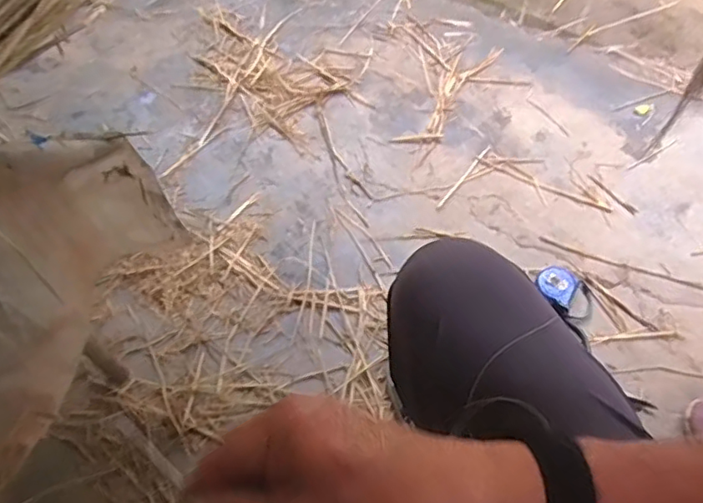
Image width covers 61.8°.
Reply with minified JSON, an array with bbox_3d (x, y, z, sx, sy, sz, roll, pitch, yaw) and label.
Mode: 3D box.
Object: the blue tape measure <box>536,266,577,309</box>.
[{"bbox_3d":[0.353,0.059,1.019,0.061,0.029,0.069,20,63,13],"label":"blue tape measure"}]

